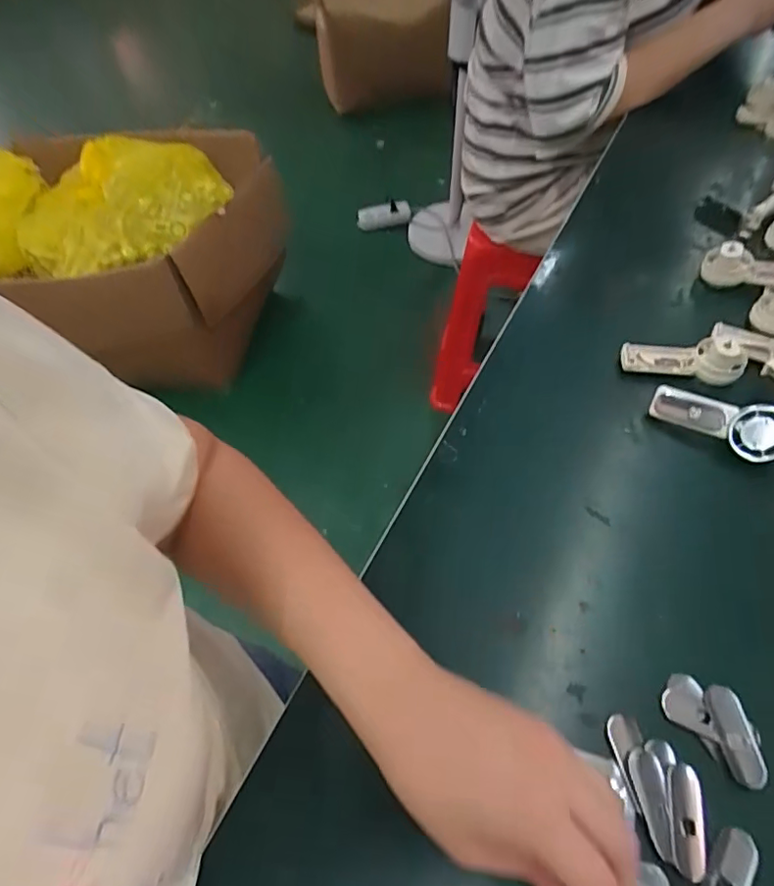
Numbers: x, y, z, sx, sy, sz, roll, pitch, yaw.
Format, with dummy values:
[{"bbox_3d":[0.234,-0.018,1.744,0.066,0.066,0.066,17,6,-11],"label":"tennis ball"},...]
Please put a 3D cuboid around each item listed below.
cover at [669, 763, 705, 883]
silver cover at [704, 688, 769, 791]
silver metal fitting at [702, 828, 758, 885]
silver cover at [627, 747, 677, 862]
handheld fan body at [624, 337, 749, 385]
[{"bbox_3d":[0.157,0.198,0.289,0.016,0.004,0.050,9,56,11],"label":"cover"},{"bbox_3d":[0.198,0.165,0.311,0.017,0.010,0.050,-11,55,-3],"label":"silver cover"},{"bbox_3d":[0.170,0.219,0.274,0.017,0.004,0.050,31,63,24],"label":"silver metal fitting"},{"bbox_3d":[0.142,0.192,0.293,0.017,0.004,0.050,-3,55,3],"label":"silver cover"},{"bbox_3d":[0.247,-0.074,0.460,0.094,0.024,0.034,10,56,12],"label":"handheld fan body"}]

